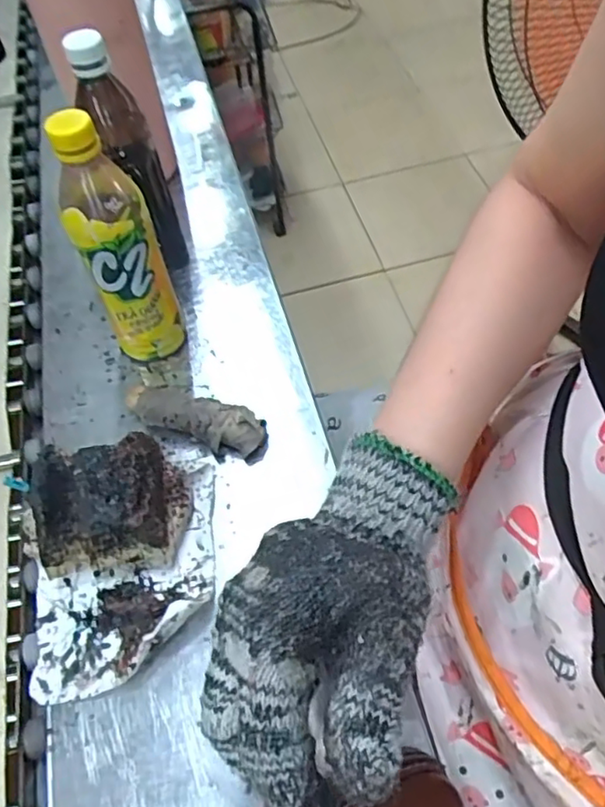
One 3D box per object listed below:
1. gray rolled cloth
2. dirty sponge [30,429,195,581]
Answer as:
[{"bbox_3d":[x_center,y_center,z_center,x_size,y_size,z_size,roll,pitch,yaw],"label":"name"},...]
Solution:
[{"bbox_3d":[-0.089,0.012,0.500,0.122,0.026,0.041,19,59,16],"label":"gray rolled cloth"},{"bbox_3d":[-0.129,0.071,0.424,0.089,0.085,0.077,-12,56,-5],"label":"dirty sponge"}]

